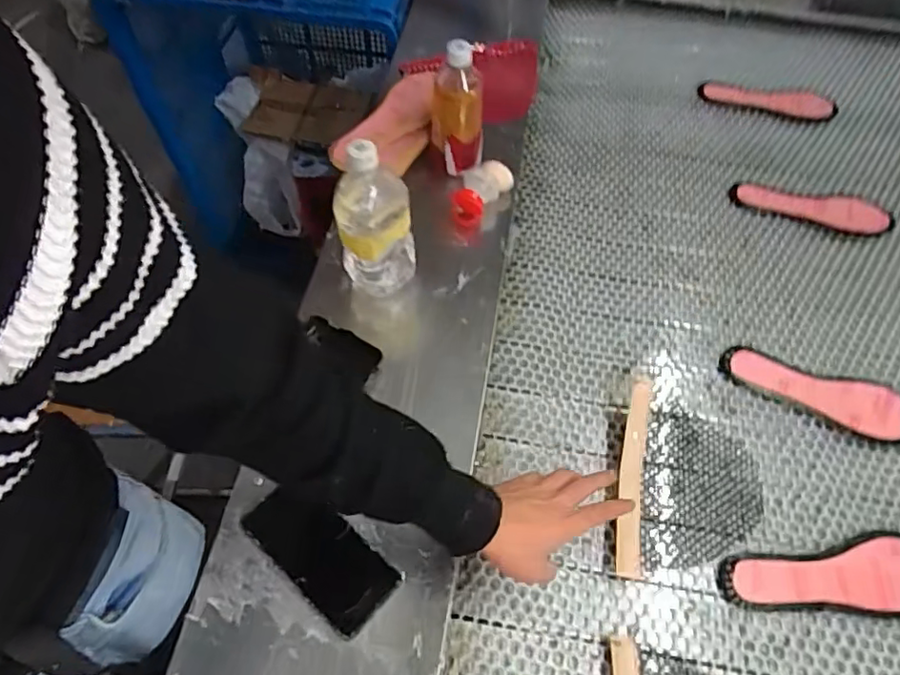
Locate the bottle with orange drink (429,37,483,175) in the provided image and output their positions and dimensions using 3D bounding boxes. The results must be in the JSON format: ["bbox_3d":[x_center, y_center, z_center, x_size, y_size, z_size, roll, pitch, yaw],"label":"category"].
[{"bbox_3d":[0.011,-0.314,0.812,0.062,0.181,0.058,-19,61,-12],"label":"bottle with orange drink"}]

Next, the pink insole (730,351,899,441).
[{"bbox_3d":[0.457,0.074,0.722,0.215,0.019,0.067,16,60,9],"label":"pink insole"}]

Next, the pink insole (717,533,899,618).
[{"bbox_3d":[0.404,0.255,0.611,0.235,0.016,0.074,-6,59,-5],"label":"pink insole"}]

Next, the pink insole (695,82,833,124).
[{"bbox_3d":[0.562,-0.422,1.027,0.232,0.021,0.065,17,60,9],"label":"pink insole"}]

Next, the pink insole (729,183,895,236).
[{"bbox_3d":[0.555,-0.202,0.901,0.227,0.012,0.071,19,59,16],"label":"pink insole"}]

